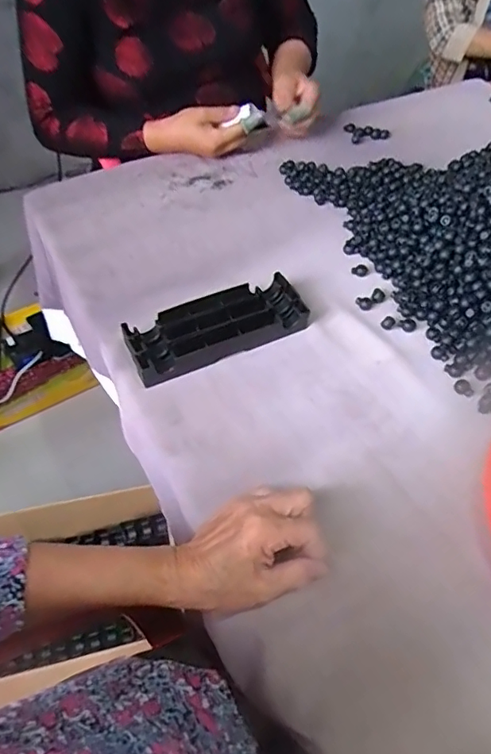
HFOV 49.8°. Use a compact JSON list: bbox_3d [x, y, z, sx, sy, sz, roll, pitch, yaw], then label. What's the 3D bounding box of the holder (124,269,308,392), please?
[{"bbox_3d":[-0.031,-0.055,0.585,0.197,0.032,0.076,-21,53,-19],"label":"holder"}]

